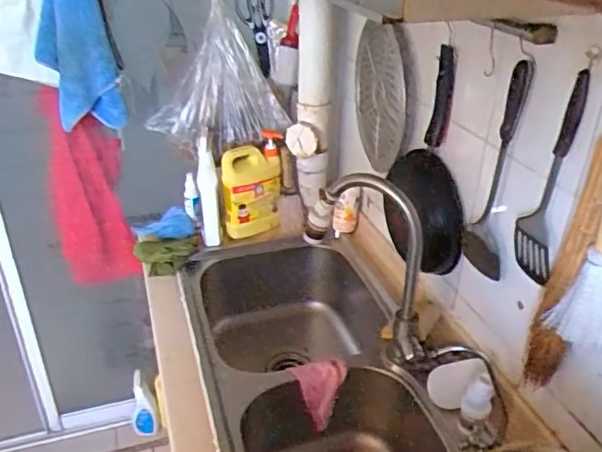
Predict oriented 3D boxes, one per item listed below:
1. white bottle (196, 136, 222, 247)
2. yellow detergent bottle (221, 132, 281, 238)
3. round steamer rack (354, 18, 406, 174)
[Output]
[{"bbox_3d":[-0.215,-0.070,1.298,0.047,0.225,0.068,-4,30,-8],"label":"white bottle"},{"bbox_3d":[-0.116,-0.089,1.335,0.148,0.230,0.059,-11,32,-19],"label":"yellow detergent bottle"},{"bbox_3d":[0.158,-0.269,1.148,0.020,0.266,0.255,-8,52,-14],"label":"round steamer rack"}]

